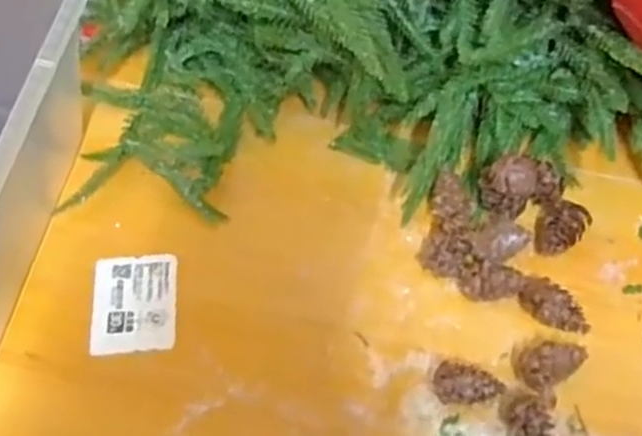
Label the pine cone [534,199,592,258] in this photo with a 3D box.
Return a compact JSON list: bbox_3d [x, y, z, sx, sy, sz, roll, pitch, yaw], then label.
[{"bbox_3d":[0.135,0.005,0.430,0.025,0.018,0.034,37,72,20],"label":"pine cone"}]

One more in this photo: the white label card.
[{"bbox_3d":[-0.108,0.049,0.443,0.048,0.004,0.059,-4,63,-1],"label":"white label card"}]

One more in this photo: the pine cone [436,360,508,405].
[{"bbox_3d":[0.076,0.086,0.399,0.034,0.017,0.021,-5,64,2],"label":"pine cone"}]

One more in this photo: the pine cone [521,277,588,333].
[{"bbox_3d":[0.126,0.049,0.413,0.040,0.018,0.019,31,71,18],"label":"pine cone"}]

